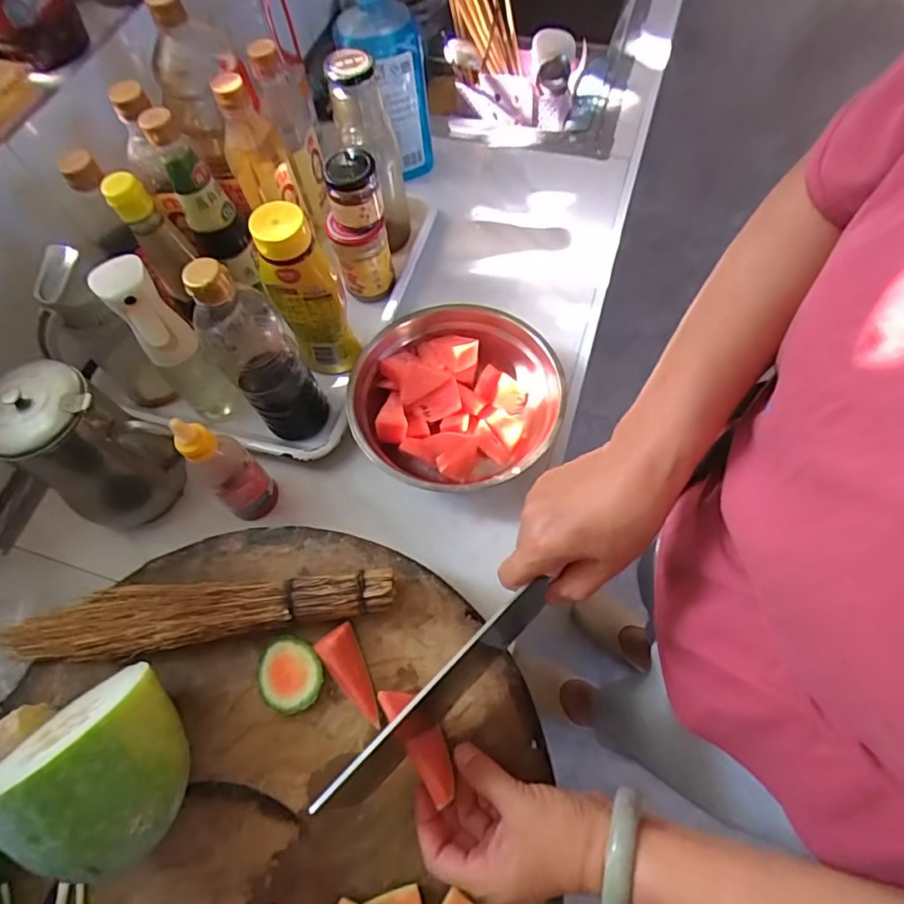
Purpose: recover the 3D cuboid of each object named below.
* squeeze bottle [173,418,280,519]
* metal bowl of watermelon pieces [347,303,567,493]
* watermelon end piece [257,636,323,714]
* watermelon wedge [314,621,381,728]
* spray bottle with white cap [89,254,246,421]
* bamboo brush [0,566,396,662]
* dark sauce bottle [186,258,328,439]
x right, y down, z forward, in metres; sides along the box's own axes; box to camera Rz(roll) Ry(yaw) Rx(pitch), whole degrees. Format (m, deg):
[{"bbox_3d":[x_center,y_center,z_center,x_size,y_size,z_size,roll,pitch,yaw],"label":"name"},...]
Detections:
[{"bbox_3d":[-0.224,0.015,0.551,0.045,0.152,0.052,40,73,20],"label":"squeeze bottle"},{"bbox_3d":[0.008,-0.053,0.624,0.230,0.067,0.214,-2,64,3],"label":"metal bowl of watermelon pieces"},{"bbox_3d":[-0.135,0.186,0.464,0.057,0.017,0.055,-2,64,3],"label":"watermelon end piece"},{"bbox_3d":[-0.080,0.181,0.445,0.033,0.031,0.080,-28,79,-10],"label":"watermelon wedge"},{"bbox_3d":[-0.289,-0.106,0.586,0.059,0.211,0.051,35,71,18],"label":"spray bottle with white cap"},{"bbox_3d":[-0.213,0.139,0.473,0.328,0.036,0.057,-5,64,1],"label":"bamboo brush"},{"bbox_3d":[-0.201,-0.102,0.570,0.073,0.243,0.086,-33,66,-12],"label":"dark sauce bottle"}]

